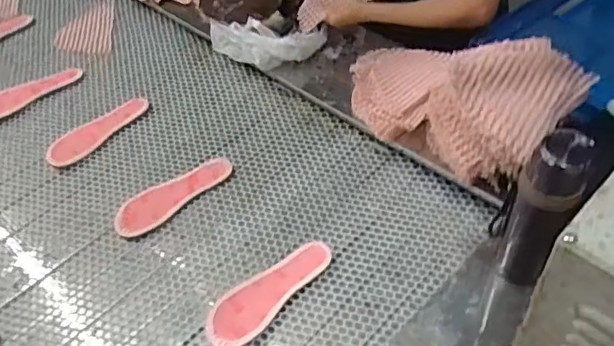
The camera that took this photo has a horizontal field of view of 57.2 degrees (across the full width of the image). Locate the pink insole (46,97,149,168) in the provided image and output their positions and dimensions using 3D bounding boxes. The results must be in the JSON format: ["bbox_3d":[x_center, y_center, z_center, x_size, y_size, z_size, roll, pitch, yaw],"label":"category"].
[{"bbox_3d":[-0.420,-0.091,1.139,0.072,0.019,0.225,25,56,24],"label":"pink insole"}]

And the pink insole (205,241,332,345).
[{"bbox_3d":[-0.060,0.176,0.868,0.085,0.021,0.226,31,54,31],"label":"pink insole"}]

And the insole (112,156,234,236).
[{"bbox_3d":[-0.237,0.037,1.010,0.224,0.012,0.079,-33,54,-21],"label":"insole"}]

